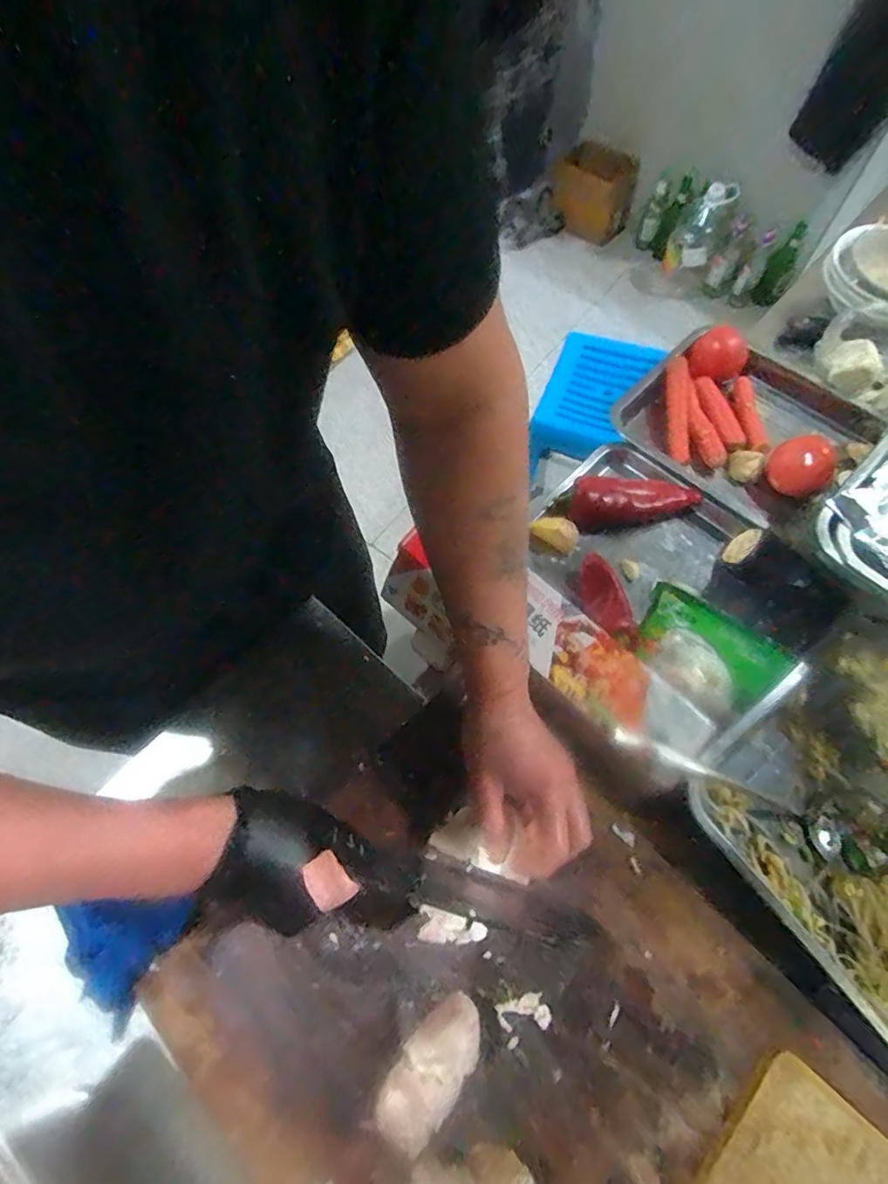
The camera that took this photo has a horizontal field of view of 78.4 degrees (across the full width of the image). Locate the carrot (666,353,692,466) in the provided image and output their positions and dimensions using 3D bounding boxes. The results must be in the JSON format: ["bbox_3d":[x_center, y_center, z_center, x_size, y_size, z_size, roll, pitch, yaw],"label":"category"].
[{"bbox_3d":[0.314,-0.242,0.727,0.030,0.025,0.149,0,85,2],"label":"carrot"}]

